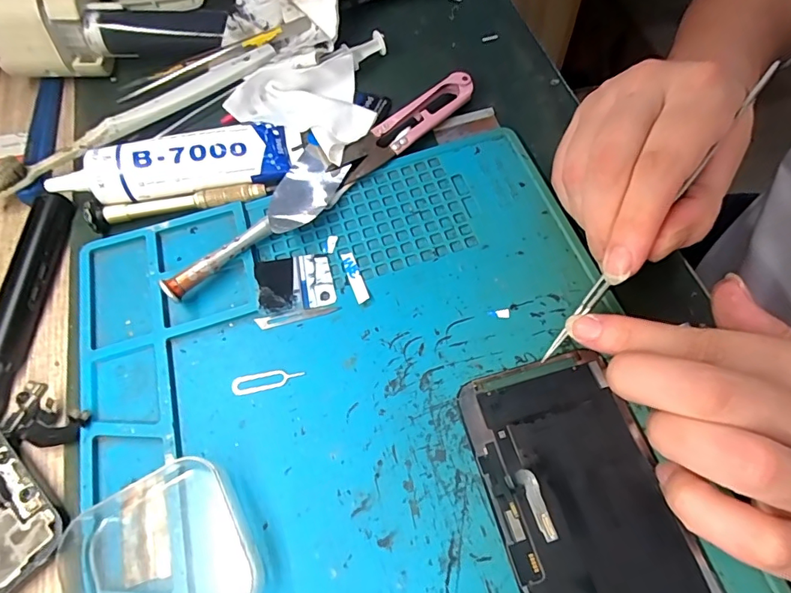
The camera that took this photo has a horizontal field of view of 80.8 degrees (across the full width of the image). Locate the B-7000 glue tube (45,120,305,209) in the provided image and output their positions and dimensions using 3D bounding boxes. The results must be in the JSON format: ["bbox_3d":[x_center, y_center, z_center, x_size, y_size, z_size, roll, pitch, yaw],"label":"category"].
[{"bbox_3d":[-0.119,-0.074,0.255,0.130,0.022,0.032,-12,63,-2],"label":"B-7000 glue tube"}]

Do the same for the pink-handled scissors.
[{"bbox_3d":[0.006,-0.098,0.269,0.098,0.012,0.023,-37,67,-14],"label":"pink-handled scissors"}]

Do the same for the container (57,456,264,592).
[{"bbox_3d":[-0.090,0.100,0.176,0.070,0.015,0.066,-30,65,-11],"label":"container"}]

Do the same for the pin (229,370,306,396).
[{"bbox_3d":[-0.058,0.038,0.213,0.033,0.004,0.009,-14,66,-3],"label":"pin"}]

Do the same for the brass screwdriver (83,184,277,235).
[{"bbox_3d":[-0.116,-0.052,0.251,0.096,0.011,0.013,-11,63,-2],"label":"brass screwdriver"}]

